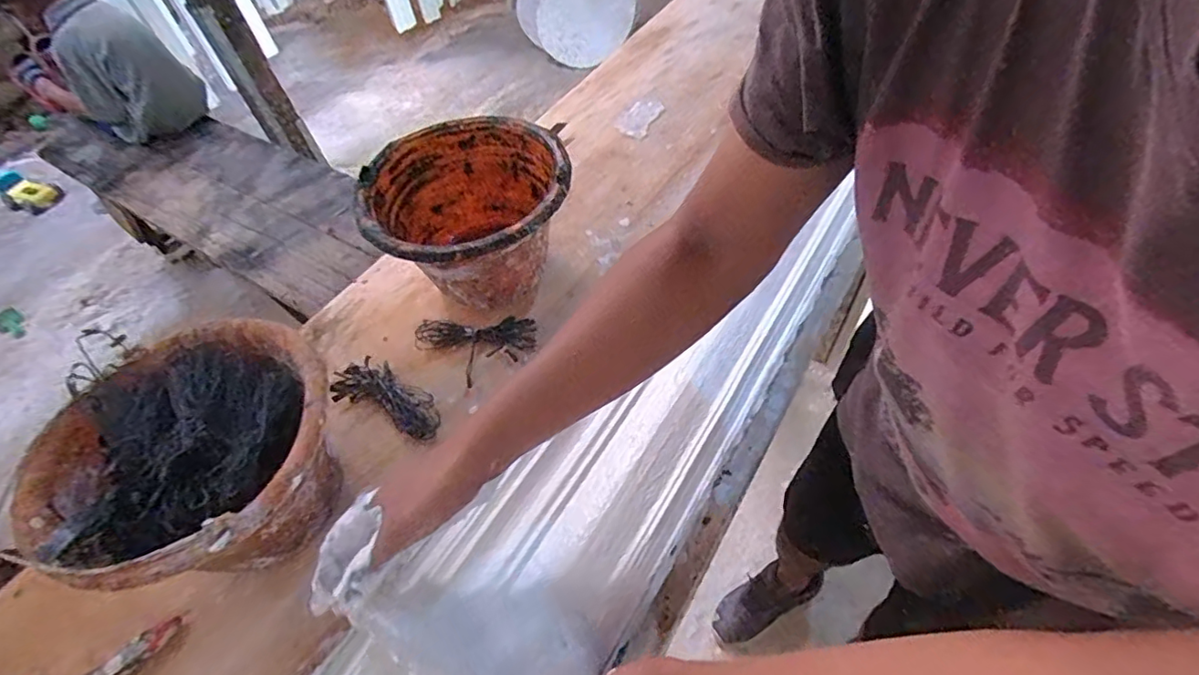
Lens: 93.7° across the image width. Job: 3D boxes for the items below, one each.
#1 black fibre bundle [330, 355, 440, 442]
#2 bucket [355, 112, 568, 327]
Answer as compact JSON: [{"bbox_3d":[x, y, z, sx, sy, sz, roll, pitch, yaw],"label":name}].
[{"bbox_3d":[-0.252,0.070,0.676,0.155,0.022,0.064,20,57,19],"label":"black fibre bundle"},{"bbox_3d":[-0.163,-0.144,0.743,0.241,0.178,0.244,-2,54,2],"label":"bucket"}]

